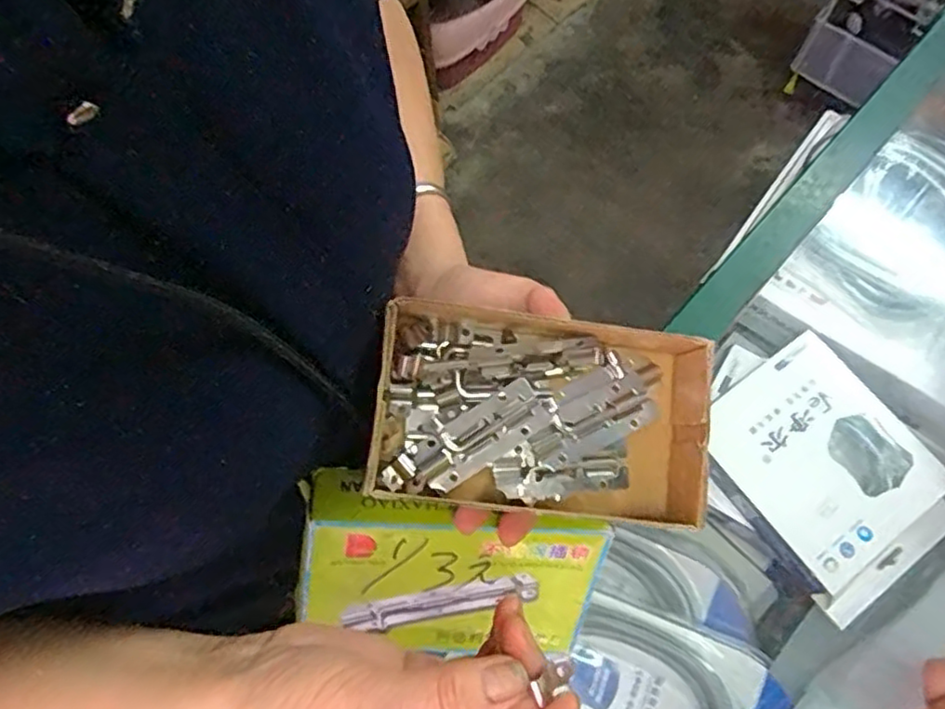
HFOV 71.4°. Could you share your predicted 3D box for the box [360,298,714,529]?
[{"bbox_3d":[0.032,0.031,0.329,0.159,0.043,0.091,5,69,4],"label":"box"}]

